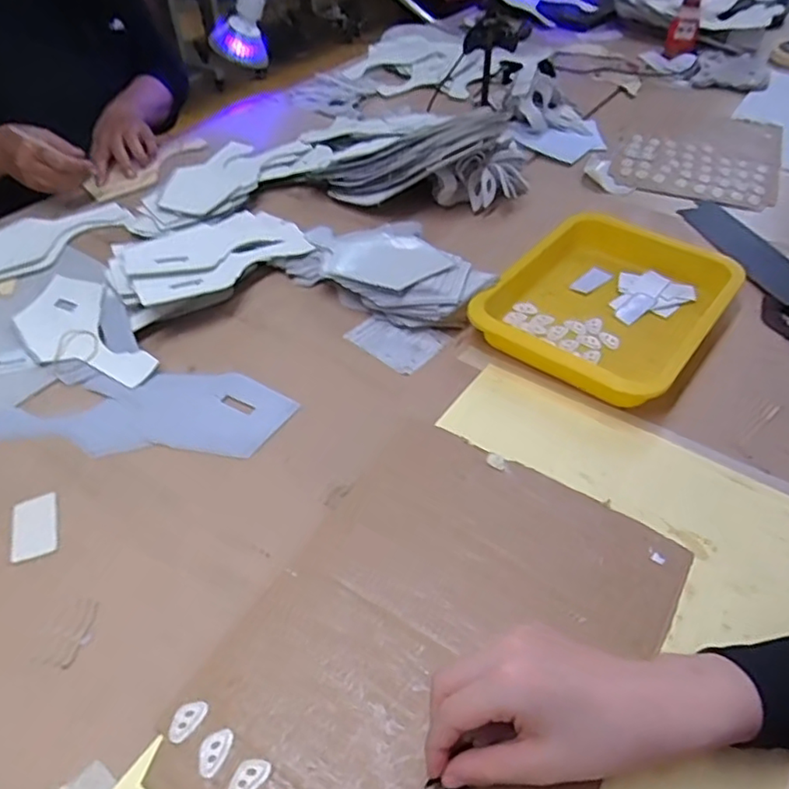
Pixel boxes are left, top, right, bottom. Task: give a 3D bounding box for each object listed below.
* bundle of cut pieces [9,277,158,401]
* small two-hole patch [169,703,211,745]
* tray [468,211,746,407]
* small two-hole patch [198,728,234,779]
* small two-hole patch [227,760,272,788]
[{"bbox_3d":[-0.316,-0.064,0.616,0.088,0.025,0.200,-31,54,-26],"label":"bundle of cut pieces"},{"bbox_3d":[-0.128,0.201,0.380,0.016,0.004,0.026,25,51,21],"label":"small two-hole patch"},{"bbox_3d":[0.214,-0.093,0.629,0.200,0.045,0.242,27,52,23],"label":"tray"},{"bbox_3d":[-0.108,0.213,0.368,0.016,0.004,0.026,16,48,13],"label":"small two-hole patch"},{"bbox_3d":[-0.084,0.222,0.357,0.026,0.005,0.015,-27,53,-24],"label":"small two-hole patch"}]

